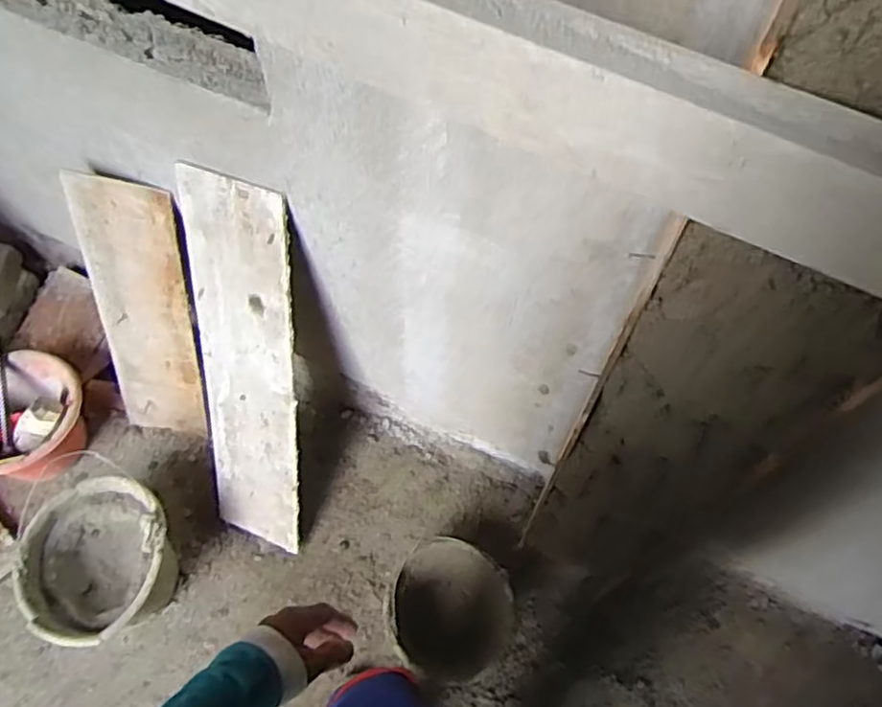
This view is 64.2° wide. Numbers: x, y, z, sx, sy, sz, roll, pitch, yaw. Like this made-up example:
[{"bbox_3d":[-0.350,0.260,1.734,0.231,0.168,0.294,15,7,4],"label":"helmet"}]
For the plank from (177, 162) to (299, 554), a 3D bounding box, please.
[{"bbox_3d":[-0.340,0.059,1.225,0.191,0.774,0.021,20,37,21],"label":"plank"}]

